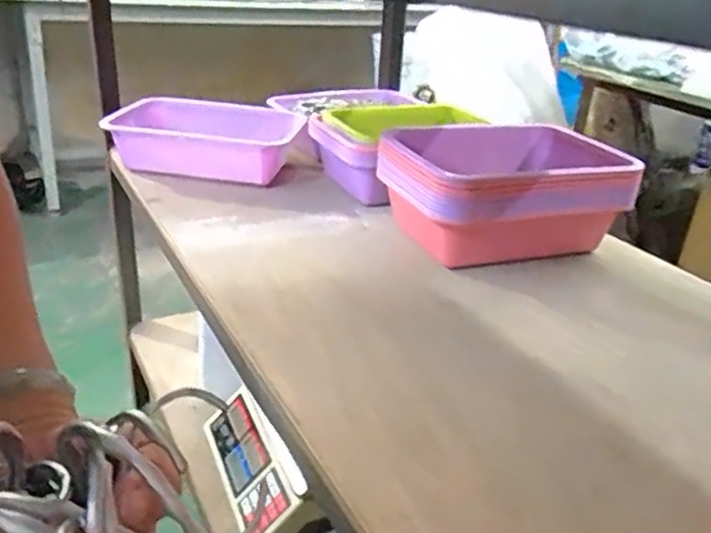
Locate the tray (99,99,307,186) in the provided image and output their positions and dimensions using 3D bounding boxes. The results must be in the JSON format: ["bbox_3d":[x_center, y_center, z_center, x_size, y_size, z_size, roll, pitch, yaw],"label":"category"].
[{"bbox_3d":[-0.253,-0.209,1.118,0.288,0.094,0.201,5,26,2],"label":"tray"}]

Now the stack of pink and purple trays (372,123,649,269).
[{"bbox_3d":[0.197,-0.089,0.892,0.279,0.142,0.228,-7,28,-22],"label":"stack of pink and purple trays"}]

